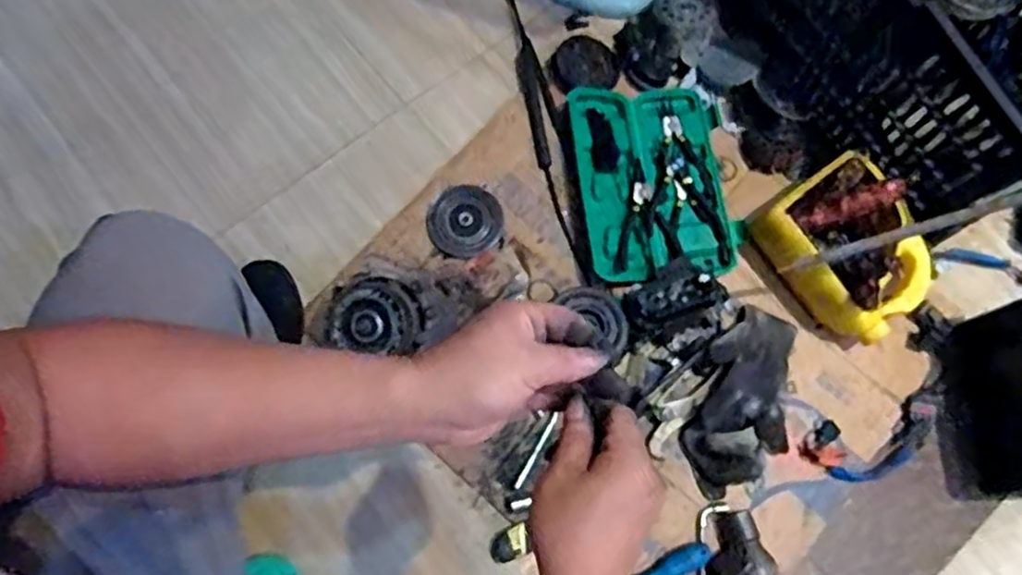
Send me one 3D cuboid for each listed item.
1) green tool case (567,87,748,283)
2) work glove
[{"bbox_3d":[0.207,-0.156,1.014,0.219,0.048,0.290,-7,73,-5],"label":"green tool case"},{"bbox_3d":[0.306,0.146,0.922,0.131,0.070,0.256,17,73,2],"label":"work glove"}]

